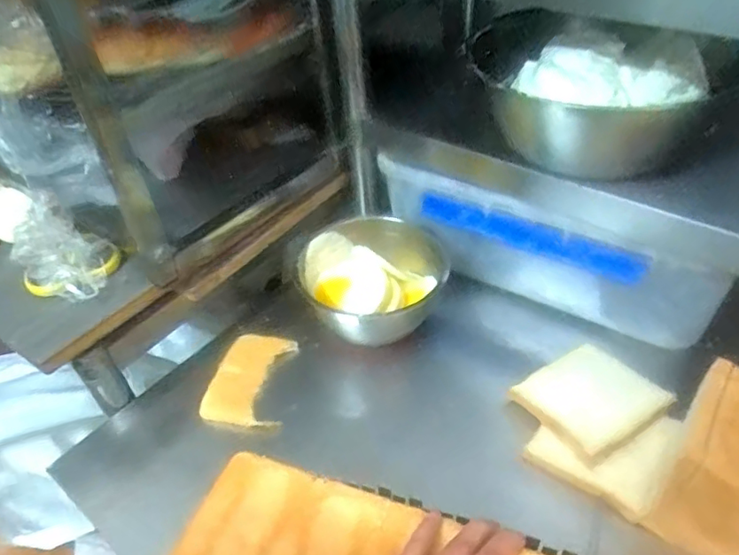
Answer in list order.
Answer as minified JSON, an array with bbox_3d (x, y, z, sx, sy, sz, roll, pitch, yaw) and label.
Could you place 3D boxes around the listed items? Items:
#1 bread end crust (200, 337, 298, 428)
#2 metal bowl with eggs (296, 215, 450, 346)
[{"bbox_3d":[-0.133,0.115,0.665,0.082,0.018,0.118,2,42,9],"label":"bread end crust"},{"bbox_3d":[0.004,0.015,0.709,0.171,0.089,0.164,-4,42,2],"label":"metal bowl with eggs"}]

